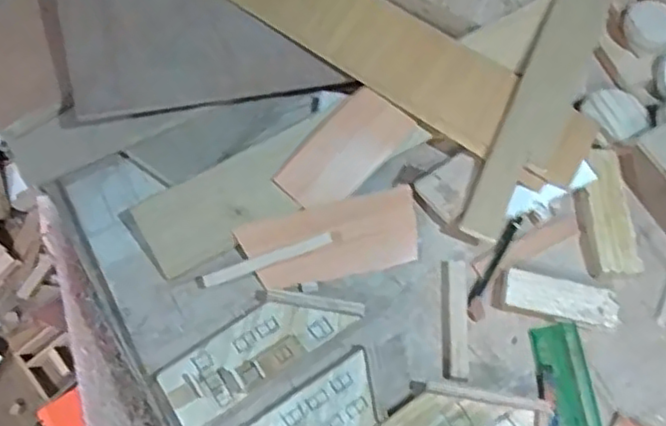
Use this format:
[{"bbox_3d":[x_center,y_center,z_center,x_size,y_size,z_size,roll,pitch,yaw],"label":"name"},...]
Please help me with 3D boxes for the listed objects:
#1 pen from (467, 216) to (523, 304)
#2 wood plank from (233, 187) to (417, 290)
[{"bbox_3d":[0.170,0.048,0.689,0.011,0.011,0.113,30,66,14],"label":"pen"},{"bbox_3d":[0.000,0.028,0.692,0.185,0.010,0.080,-12,76,-7],"label":"wood plank"}]

